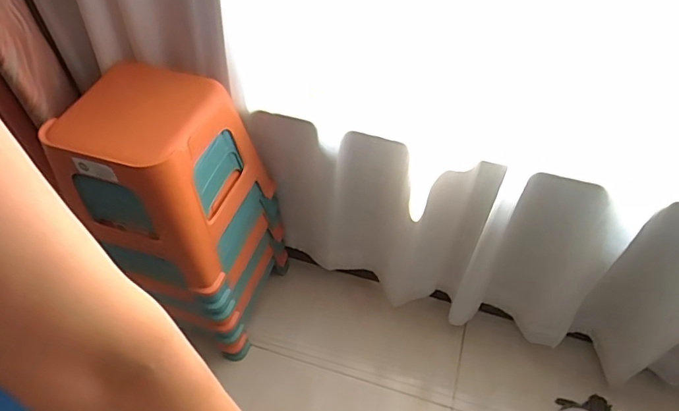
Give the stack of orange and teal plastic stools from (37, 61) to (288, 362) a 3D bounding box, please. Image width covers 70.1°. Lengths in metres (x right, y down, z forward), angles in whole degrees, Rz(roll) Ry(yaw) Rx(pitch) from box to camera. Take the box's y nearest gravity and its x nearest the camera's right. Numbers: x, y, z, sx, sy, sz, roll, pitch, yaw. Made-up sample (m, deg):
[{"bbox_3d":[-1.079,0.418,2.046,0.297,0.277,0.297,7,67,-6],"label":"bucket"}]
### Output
[{"bbox_3d":[-0.330,0.032,1.052,0.287,0.587,0.277,13,54,15],"label":"stack of orange and teal plastic stools"}]

